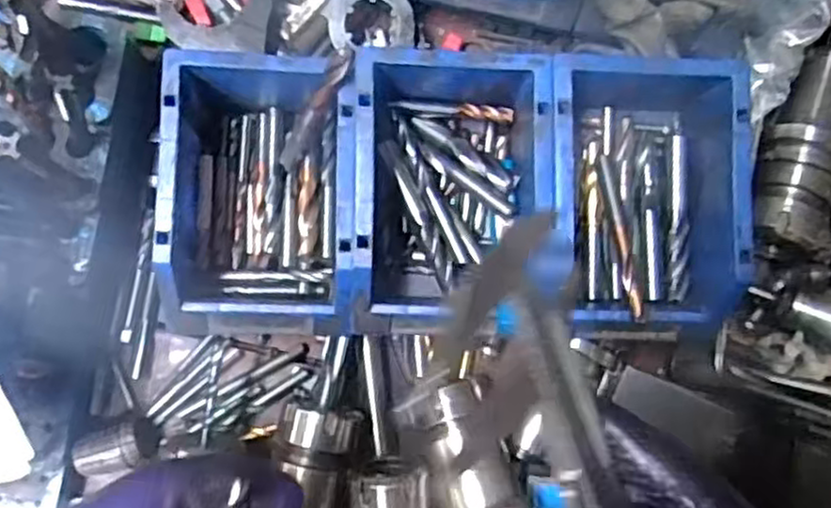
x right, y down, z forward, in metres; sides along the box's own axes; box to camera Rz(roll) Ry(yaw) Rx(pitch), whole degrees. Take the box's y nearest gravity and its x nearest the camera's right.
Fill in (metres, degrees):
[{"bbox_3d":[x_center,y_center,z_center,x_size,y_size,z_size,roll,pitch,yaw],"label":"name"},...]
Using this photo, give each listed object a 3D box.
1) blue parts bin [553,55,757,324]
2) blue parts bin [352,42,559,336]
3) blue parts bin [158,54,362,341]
[{"bbox_3d":[0.123,-0.033,0.415,0.104,0.072,0.145,0,82,-7],"label":"blue parts bin"},{"bbox_3d":[0.014,-0.031,0.420,0.107,0.079,0.148,-1,83,-7],"label":"blue parts bin"},{"bbox_3d":[-0.089,-0.034,0.432,0.105,0.082,0.158,0,82,-6],"label":"blue parts bin"}]

